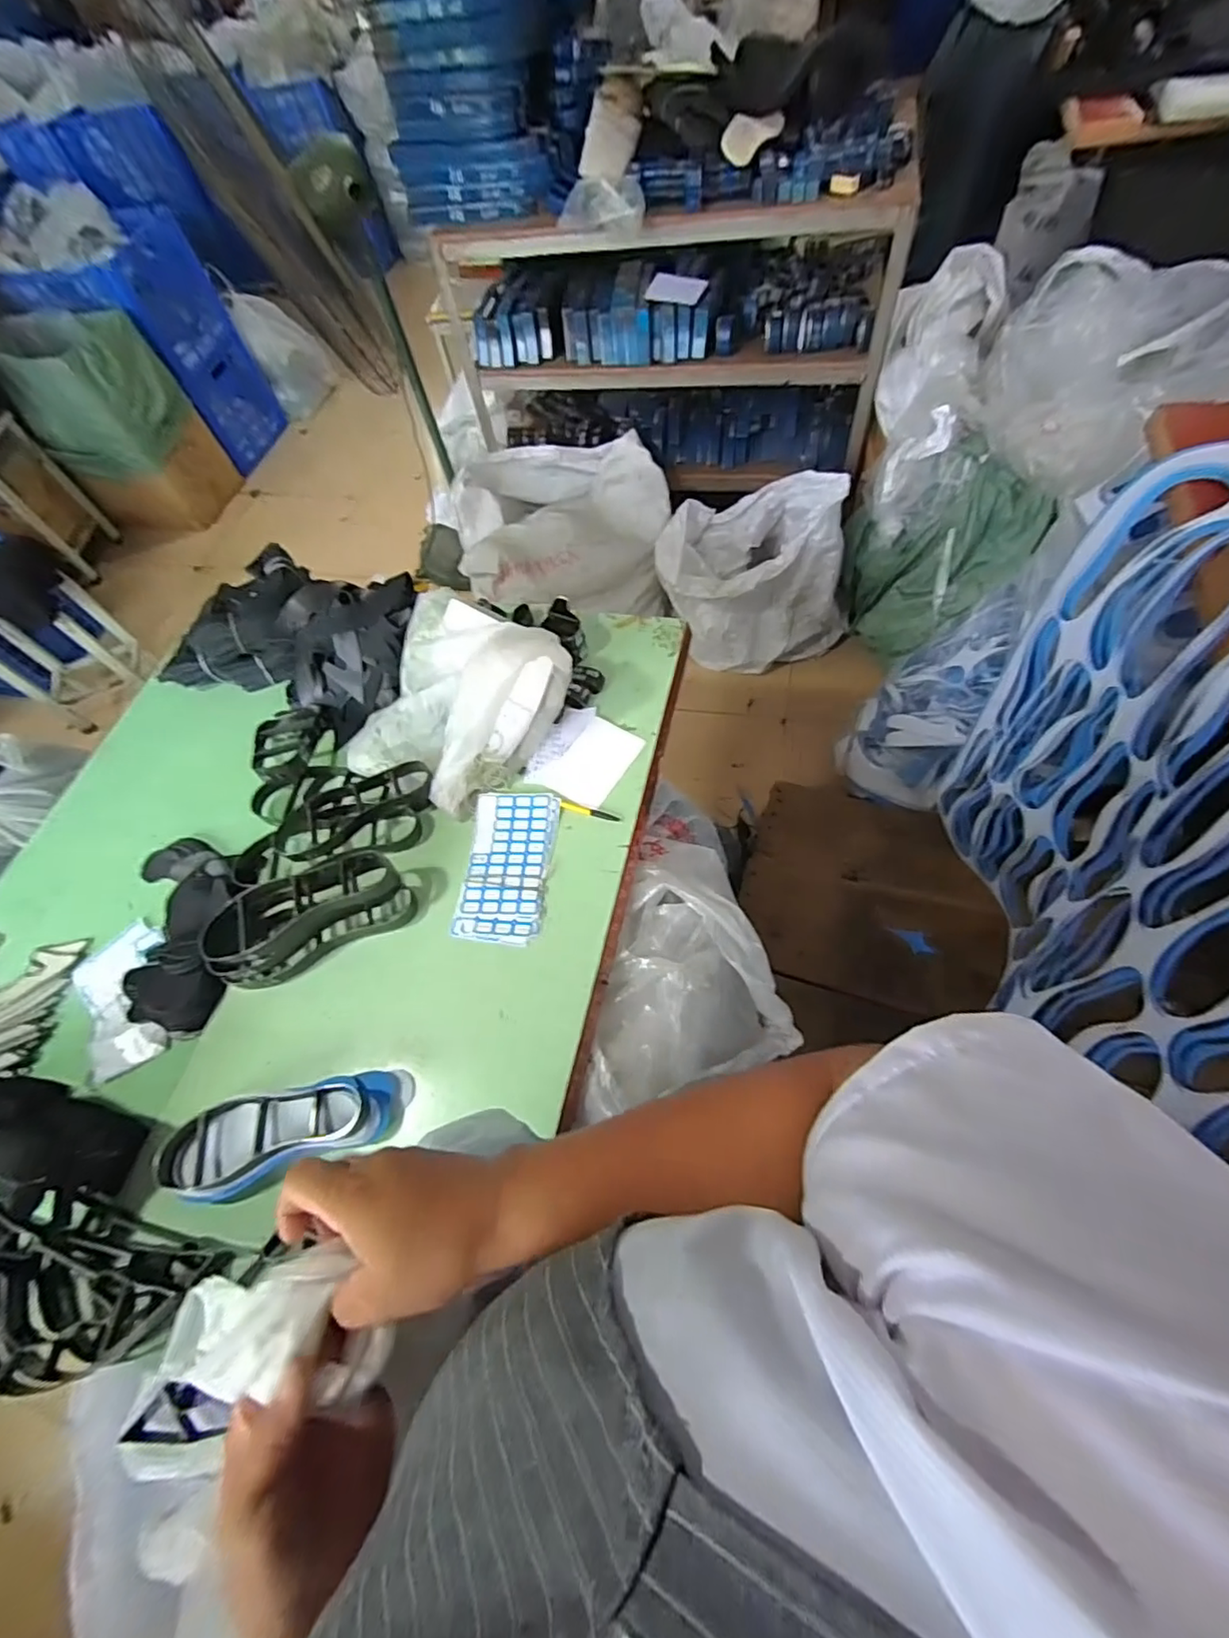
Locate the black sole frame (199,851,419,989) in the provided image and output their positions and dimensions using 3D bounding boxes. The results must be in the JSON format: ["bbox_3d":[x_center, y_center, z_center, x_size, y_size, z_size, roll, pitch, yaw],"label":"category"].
[{"bbox_3d":[-0.443,0.126,0.854,0.275,0.090,0.147,-25,73,-9],"label":"black sole frame"}]

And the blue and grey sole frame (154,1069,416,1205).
[{"bbox_3d":[-0.395,0.383,0.746,0.284,0.080,0.108,-13,72,-6],"label":"blue and grey sole frame"}]

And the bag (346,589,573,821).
[{"bbox_3d":[-0.255,-0.197,0.941,0.287,0.170,0.310,24,72,7],"label":"bag"}]

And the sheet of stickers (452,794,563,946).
[{"bbox_3d":[-0.162,0.069,0.917,0.130,0.006,0.240,3,65,5],"label":"sheet of stickers"}]

